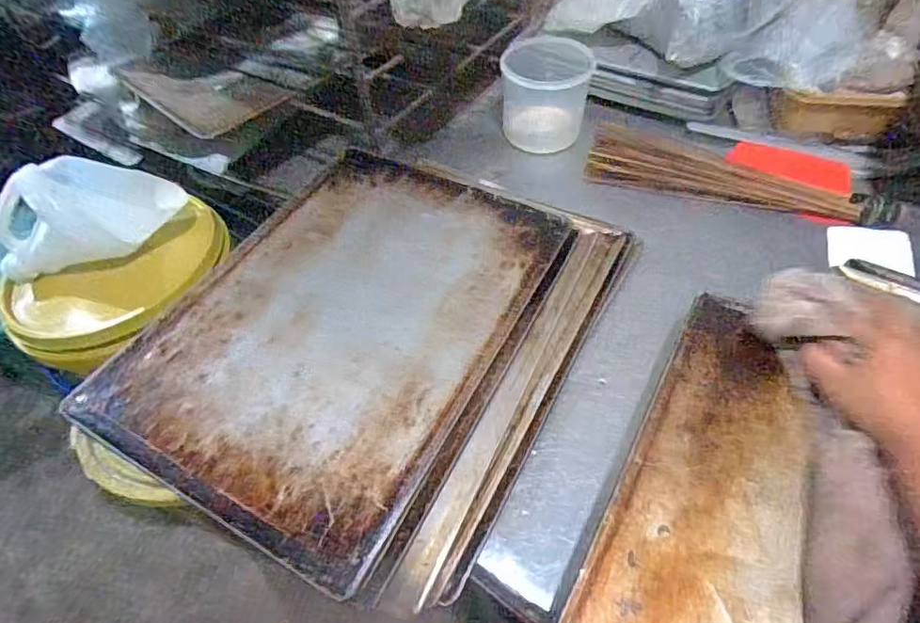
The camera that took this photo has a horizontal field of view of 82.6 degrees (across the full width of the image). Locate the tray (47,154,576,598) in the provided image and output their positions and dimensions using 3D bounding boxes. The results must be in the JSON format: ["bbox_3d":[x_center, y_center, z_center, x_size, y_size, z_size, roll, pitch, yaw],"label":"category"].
[{"bbox_3d":[-0.109,0.001,0.542,0.323,0.030,0.440,23,57,17],"label":"tray"}]

